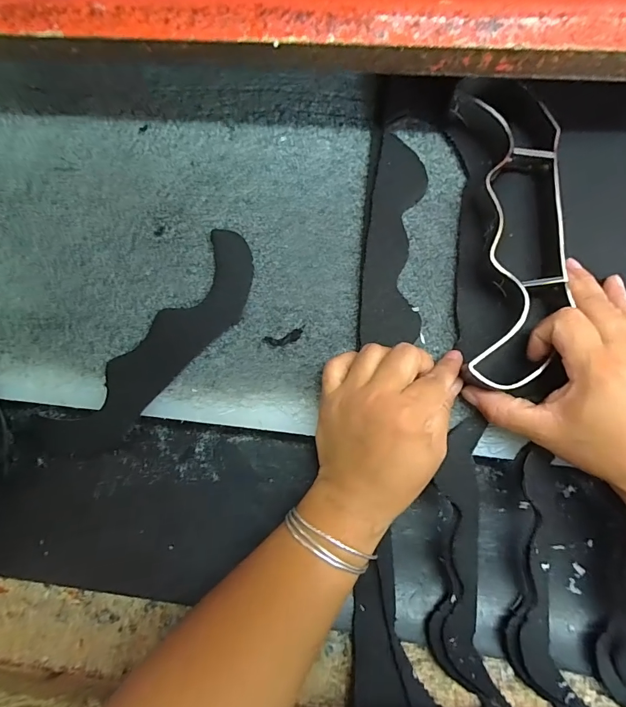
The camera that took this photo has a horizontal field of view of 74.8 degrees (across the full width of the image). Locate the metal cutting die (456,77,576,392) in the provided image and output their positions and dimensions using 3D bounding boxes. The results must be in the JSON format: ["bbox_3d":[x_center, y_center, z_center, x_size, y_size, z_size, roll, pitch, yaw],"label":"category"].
[{"bbox_3d":[0.144,-0.088,0.301,0.076,0.031,0.229,5,82,5],"label":"metal cutting die"}]

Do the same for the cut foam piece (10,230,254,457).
[{"bbox_3d":[-0.142,0.003,0.338,0.258,0.011,0.071,-43,81,-6],"label":"cut foam piece"}]

